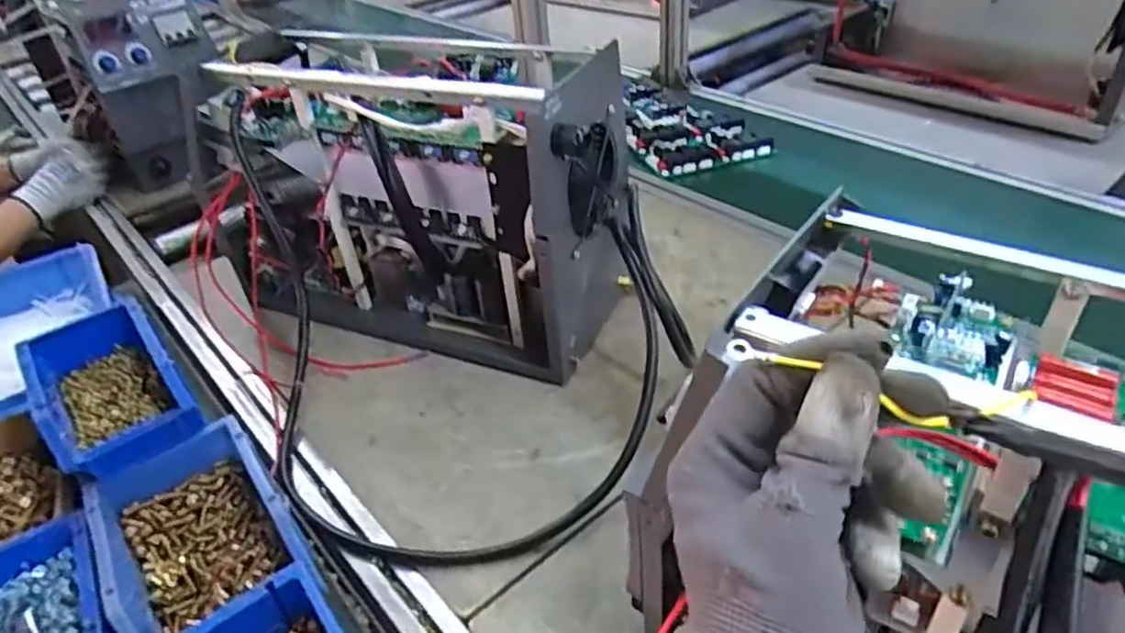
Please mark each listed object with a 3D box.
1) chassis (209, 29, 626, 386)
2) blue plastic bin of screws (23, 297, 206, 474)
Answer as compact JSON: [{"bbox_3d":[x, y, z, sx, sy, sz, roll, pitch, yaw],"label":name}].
[{"bbox_3d":[-0.165,-0.131,0.802,0.458,0.294,0.182,11,41,21],"label":"chassis"},{"bbox_3d":[-0.389,0.054,0.609,0.096,0.058,0.164,-30,44,-28],"label":"blue plastic bin of screws"}]

